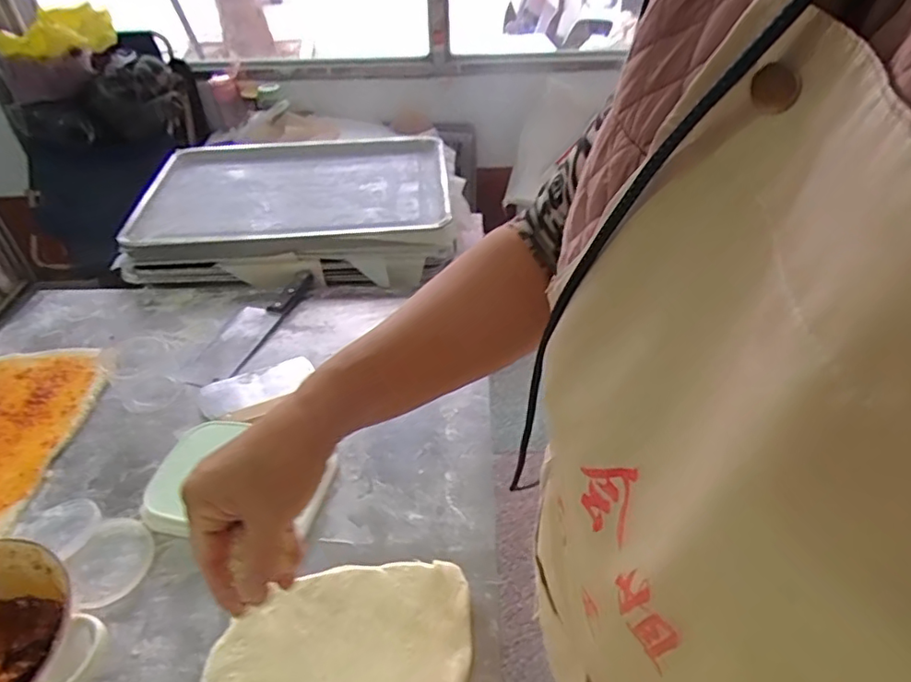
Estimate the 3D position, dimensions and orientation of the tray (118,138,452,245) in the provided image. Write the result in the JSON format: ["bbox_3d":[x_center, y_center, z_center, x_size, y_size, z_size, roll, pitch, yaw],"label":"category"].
[{"bbox_3d":[-0.316,-0.325,1.184,0.597,0.032,0.430,-3,41,-3],"label":"tray"}]

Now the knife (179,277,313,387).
[{"bbox_3d":[-0.331,-0.025,0.930,0.079,0.013,0.273,12,42,15],"label":"knife"}]

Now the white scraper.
[{"bbox_3d":[-0.282,0.063,0.823,0.155,0.009,0.078,-21,45,-22],"label":"white scraper"}]

